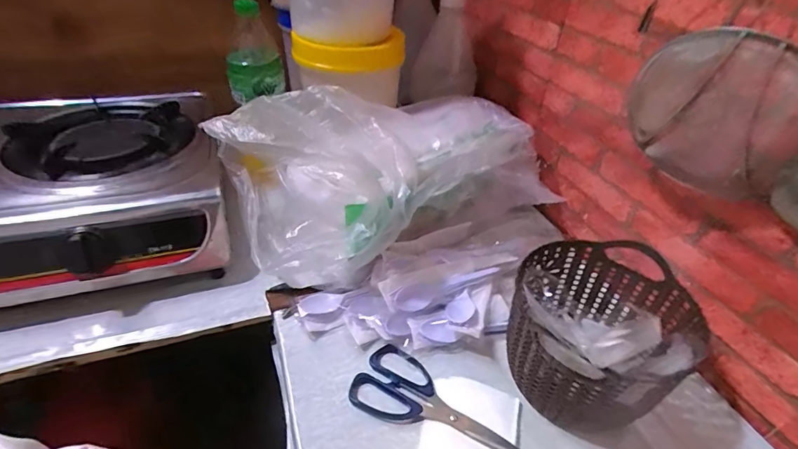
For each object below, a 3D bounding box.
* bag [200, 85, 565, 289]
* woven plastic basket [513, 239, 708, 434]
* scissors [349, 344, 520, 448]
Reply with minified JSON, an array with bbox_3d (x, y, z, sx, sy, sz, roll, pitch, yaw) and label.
[{"bbox_3d":[-0.013,-0.076,0.532,0.371,0.184,0.220,-12,41,-20],"label":"bag"},{"bbox_3d":[0.185,0.108,0.419,0.145,0.133,0.155,27,45,26],"label":"woven plastic basket"},{"bbox_3d":[0.039,0.186,0.413,0.180,0.005,0.075,26,44,25],"label":"scissors"}]

